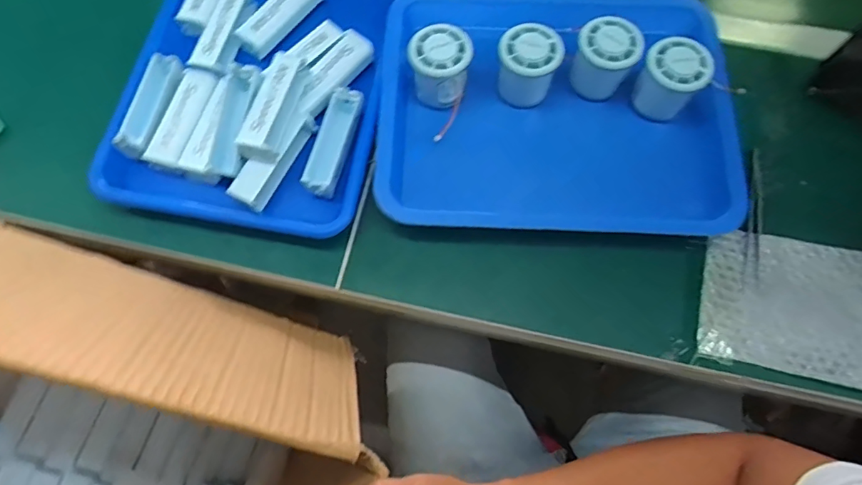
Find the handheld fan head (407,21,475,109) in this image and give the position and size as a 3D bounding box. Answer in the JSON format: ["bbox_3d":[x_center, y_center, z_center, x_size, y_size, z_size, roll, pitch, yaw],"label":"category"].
[{"bbox_3d":[0.009,-0.169,0.501,0.060,0.056,0.056,13,70,5],"label":"handheld fan head"}]

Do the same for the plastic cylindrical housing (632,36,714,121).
[{"bbox_3d":[0.220,-0.149,0.480,0.056,0.058,0.050,42,75,14],"label":"plastic cylindrical housing"}]

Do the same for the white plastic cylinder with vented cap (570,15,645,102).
[{"bbox_3d":[0.167,-0.176,0.501,0.057,0.060,0.052,20,71,8],"label":"white plastic cylinder with vented cap"}]

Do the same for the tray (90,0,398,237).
[{"bbox_3d":[-0.170,-0.188,0.517,0.253,0.048,0.343,9,70,4],"label":"tray"}]

